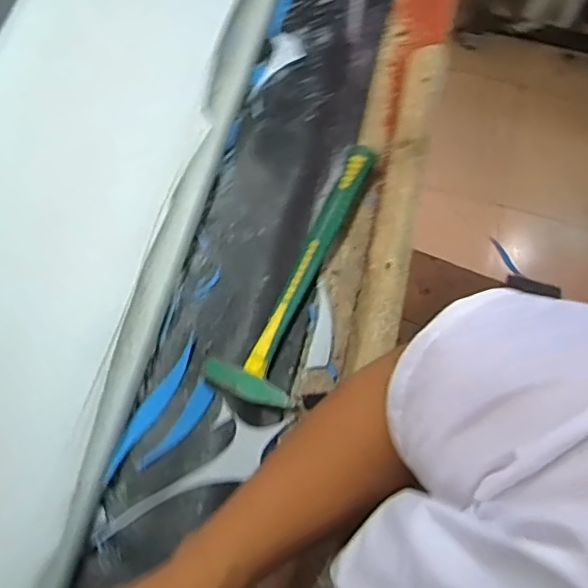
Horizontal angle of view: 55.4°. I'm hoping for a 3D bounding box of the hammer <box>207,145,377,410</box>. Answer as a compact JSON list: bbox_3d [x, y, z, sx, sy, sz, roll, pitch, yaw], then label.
[{"bbox_3d":[0.019,-0.025,0.581,0.085,0.034,0.300,28,73,8],"label":"hammer"}]

